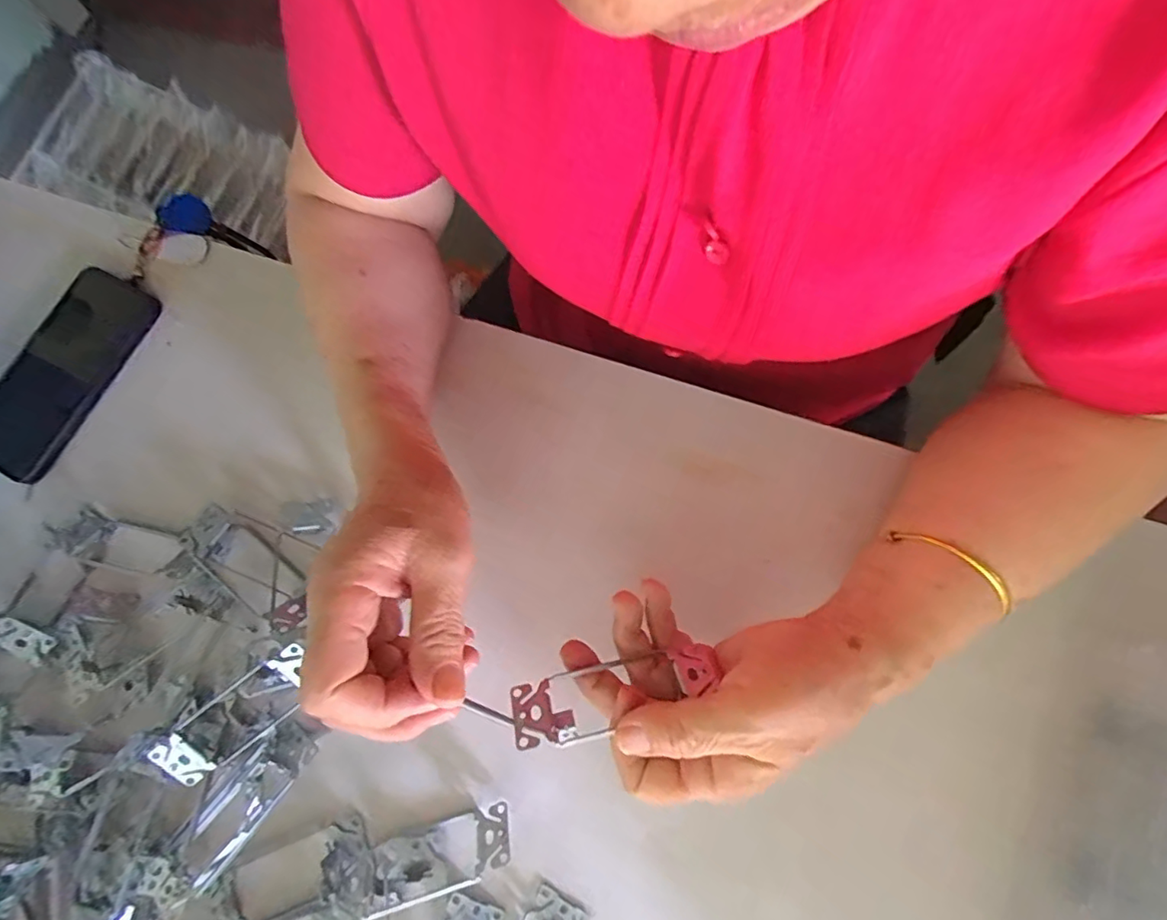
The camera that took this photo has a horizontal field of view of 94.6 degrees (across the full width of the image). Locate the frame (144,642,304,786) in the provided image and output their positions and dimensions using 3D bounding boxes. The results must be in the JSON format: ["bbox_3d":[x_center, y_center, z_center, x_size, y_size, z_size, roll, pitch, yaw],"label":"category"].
[{"bbox_3d":[-0.212,0.155,0.340,0.109,0.025,0.040,-38,108,-3],"label":"frame"}]

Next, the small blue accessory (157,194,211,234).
[{"bbox_3d":[-0.349,-0.213,0.475,0.015,0.033,0.037,13,81,28],"label":"small blue accessory"}]

